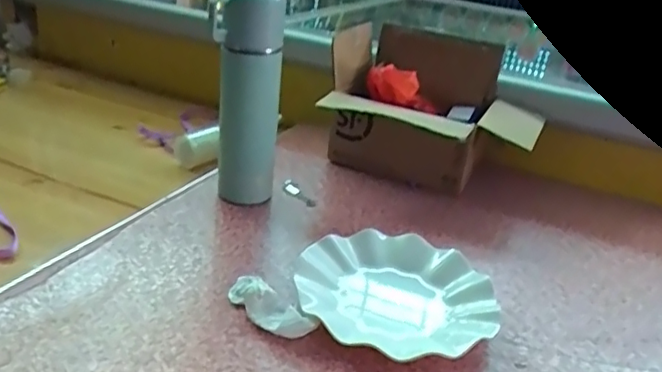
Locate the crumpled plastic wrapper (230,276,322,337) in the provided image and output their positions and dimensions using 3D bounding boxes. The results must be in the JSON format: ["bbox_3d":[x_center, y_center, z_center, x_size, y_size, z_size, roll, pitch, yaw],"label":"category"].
[{"bbox_3d":[-0.057,0.107,0.510,0.092,0.025,0.034,26,33,34],"label":"crumpled plastic wrapper"}]

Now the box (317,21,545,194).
[{"bbox_3d":[0.133,-0.094,0.778,0.262,0.178,0.188,12,27,12],"label":"box"}]

